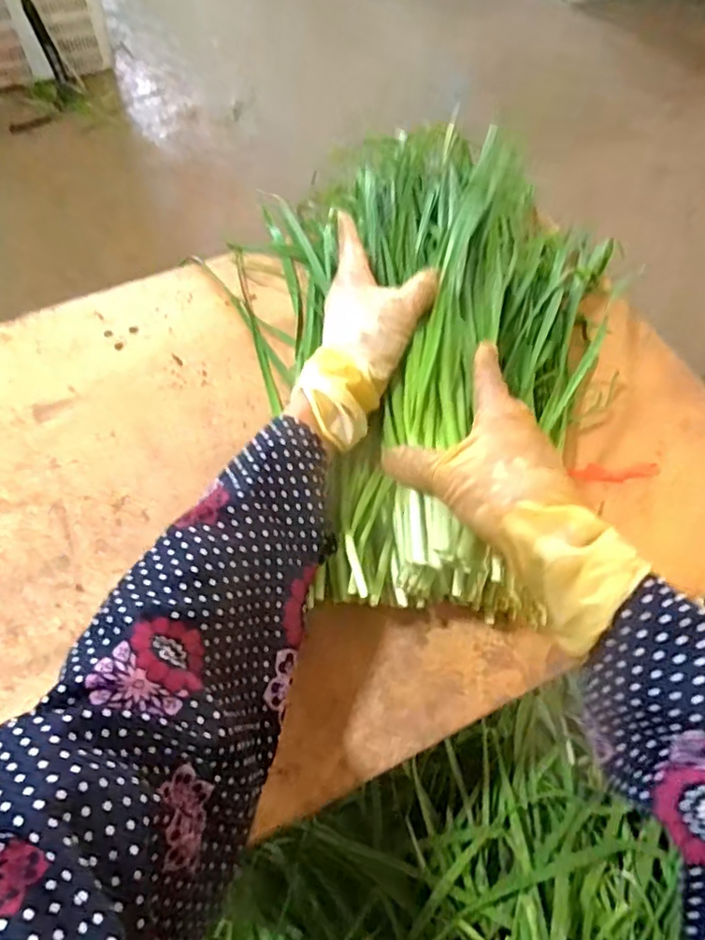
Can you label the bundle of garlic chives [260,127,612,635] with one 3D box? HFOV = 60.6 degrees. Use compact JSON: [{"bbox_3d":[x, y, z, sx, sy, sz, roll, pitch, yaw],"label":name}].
[{"bbox_3d":[0.091,-0.117,0.476,0.212,0.122,0.451,13,58,6],"label":"bundle of garlic chives"}]

